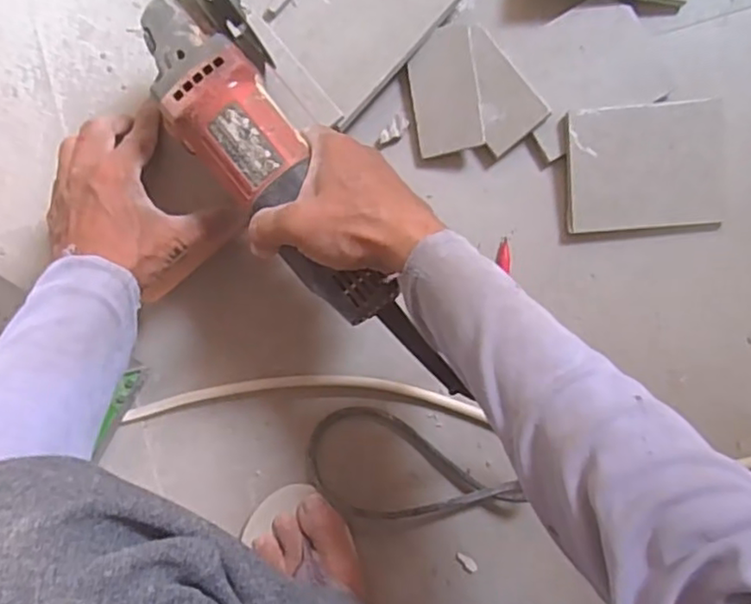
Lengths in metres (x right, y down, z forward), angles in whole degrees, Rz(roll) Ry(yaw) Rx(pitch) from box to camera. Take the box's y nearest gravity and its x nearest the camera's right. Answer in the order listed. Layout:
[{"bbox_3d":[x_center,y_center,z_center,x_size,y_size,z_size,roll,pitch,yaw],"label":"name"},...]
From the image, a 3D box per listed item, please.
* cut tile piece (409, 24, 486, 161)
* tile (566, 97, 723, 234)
[{"bbox_3d":[0.053,-0.161,0.497,0.051,0.004,0.090,-7,97,22],"label":"cut tile piece"},{"bbox_3d":[0.205,-0.102,0.493,0.113,0.006,0.093,-3,99,3],"label":"tile"}]

